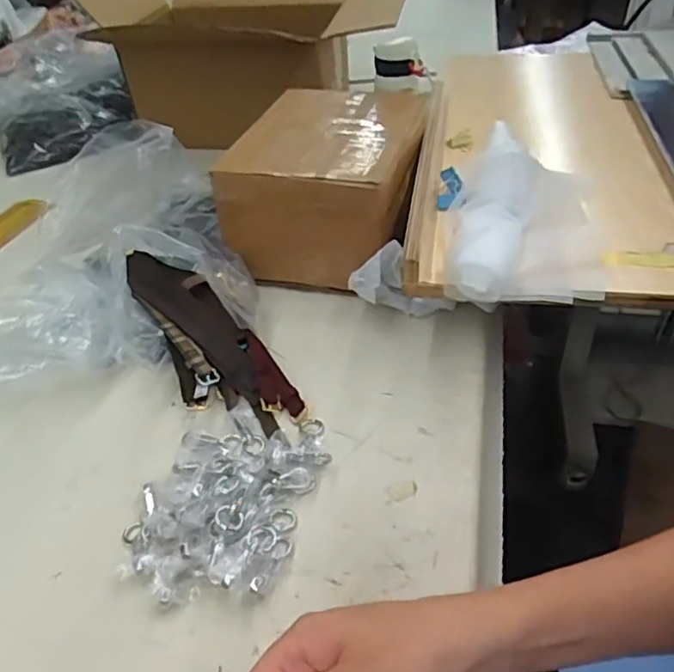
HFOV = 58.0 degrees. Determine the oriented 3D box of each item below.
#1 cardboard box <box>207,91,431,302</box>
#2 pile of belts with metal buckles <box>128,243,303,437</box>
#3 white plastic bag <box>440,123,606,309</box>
[{"bbox_3d":[-0.011,-0.201,0.789,0.214,0.147,0.259,8,42,15],"label":"cardboard box"},{"bbox_3d":[-0.148,0.002,0.655,0.093,0.024,0.284,-32,62,-28],"label":"pile of belts with metal buckles"},{"bbox_3d":[0.202,-0.134,0.638,0.145,0.055,0.293,8,40,14],"label":"white plastic bag"}]

